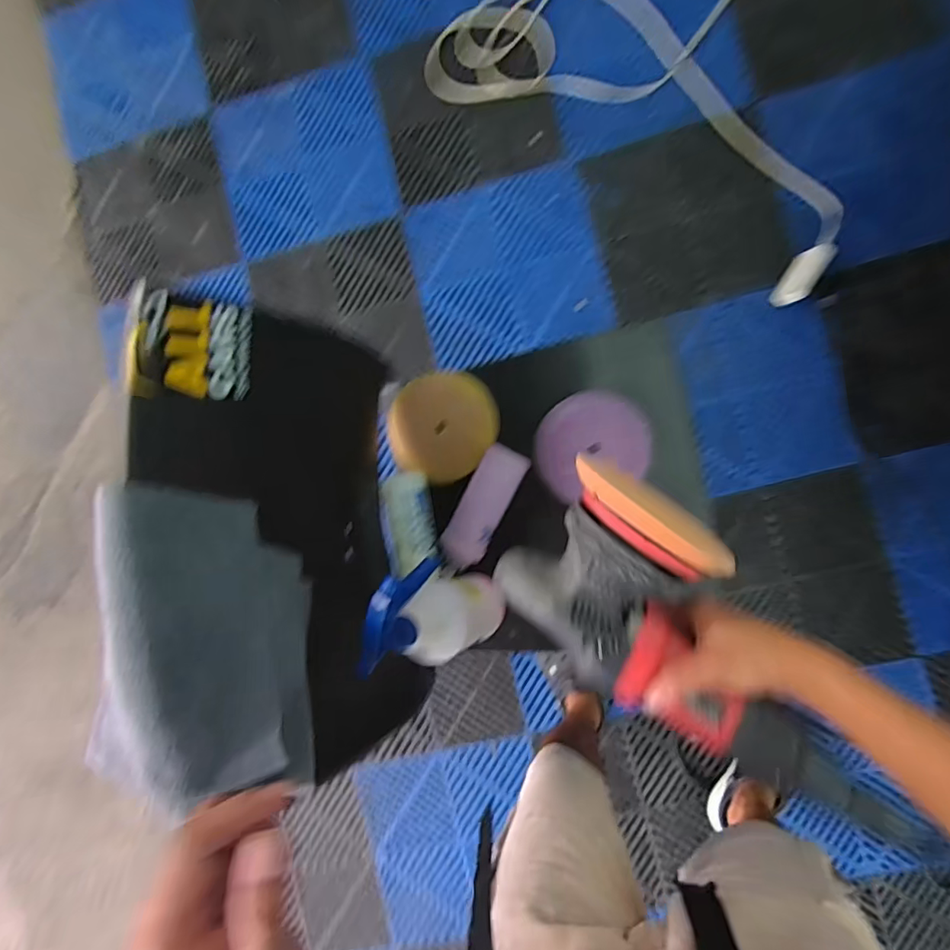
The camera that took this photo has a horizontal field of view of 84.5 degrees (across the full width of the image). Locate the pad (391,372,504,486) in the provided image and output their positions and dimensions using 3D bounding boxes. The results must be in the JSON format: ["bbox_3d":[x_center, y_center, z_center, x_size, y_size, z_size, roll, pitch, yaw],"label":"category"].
[{"bbox_3d":[-0.045,-0.063,0.702,0.152,0.031,0.137,-21,84,5],"label":"pad"}]

